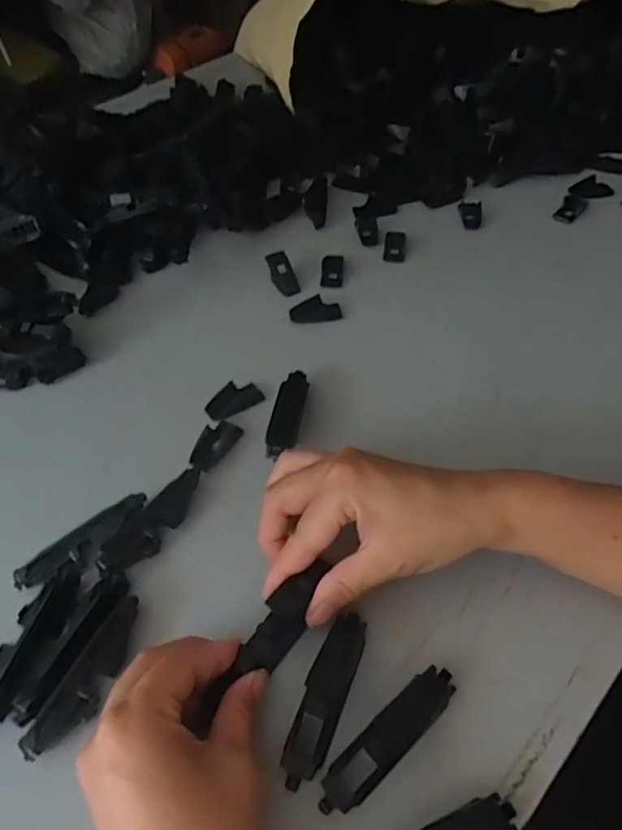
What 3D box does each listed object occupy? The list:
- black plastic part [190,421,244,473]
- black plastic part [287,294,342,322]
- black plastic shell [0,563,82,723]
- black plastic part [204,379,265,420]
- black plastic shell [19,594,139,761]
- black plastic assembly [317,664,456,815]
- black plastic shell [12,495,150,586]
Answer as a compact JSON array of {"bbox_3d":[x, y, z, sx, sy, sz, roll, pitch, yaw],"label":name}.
[{"bbox_3d":[-0.064,0.018,0.384,0.017,0.011,0.040,26,56,20],"label":"black plastic part"},{"bbox_3d":[0.004,-0.085,0.464,0.041,0.010,0.019,-6,51,-5],"label":"black plastic part"},{"bbox_3d":[-0.144,0.115,0.301,0.025,0.017,0.083,10,52,8],"label":"black plastic shell"},{"bbox_3d":[-0.053,-0.012,0.405,0.041,0.010,0.022,-27,56,-20],"label":"black plastic part"},{"bbox_3d":[-0.109,0.129,0.290,0.021,0.008,0.080,46,48,-19],"label":"black plastic shell"},{"bbox_3d":[0.036,0.148,0.269,0.080,0.014,0.020,-36,59,-25],"label":"black plastic assembly"},{"bbox_3d":[-0.130,0.072,0.335,0.080,0.009,0.016,-36,59,-25],"label":"black plastic shell"}]

